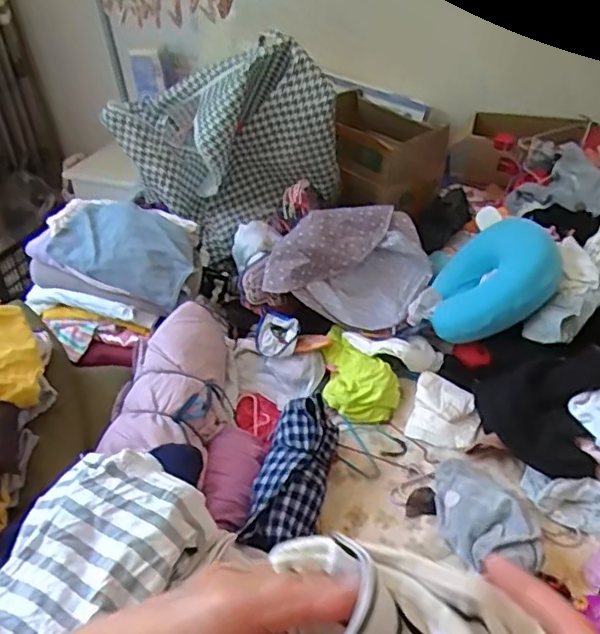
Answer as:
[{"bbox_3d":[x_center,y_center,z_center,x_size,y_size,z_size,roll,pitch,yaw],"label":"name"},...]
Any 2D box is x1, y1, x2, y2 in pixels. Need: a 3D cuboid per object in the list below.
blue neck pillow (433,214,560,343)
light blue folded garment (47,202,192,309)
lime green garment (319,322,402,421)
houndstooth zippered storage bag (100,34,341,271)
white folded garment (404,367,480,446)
[{"bbox_3d":[0.402,-0.079,1.257,0.078,0.263,0.277,35,44,-24],"label":"blue neck pillow"},{"bbox_3d":[-0.373,-0.139,1.308,0.281,0.122,0.176,9,39,13],"label":"light blue folded garment"},{"bbox_3d":[0.122,0.113,1.234,0.147,0.059,0.217,0,38,2],"label":"lime green garment"},{"bbox_3d":[-0.184,-0.419,1.482,0.478,0.437,0.302,-13,39,-15],"label":"houndstooth zippered storage bag"},{"bbox_3d":[0.279,0.179,1.168,0.126,0.024,0.150,16,55,12],"label":"white folded garment"}]

